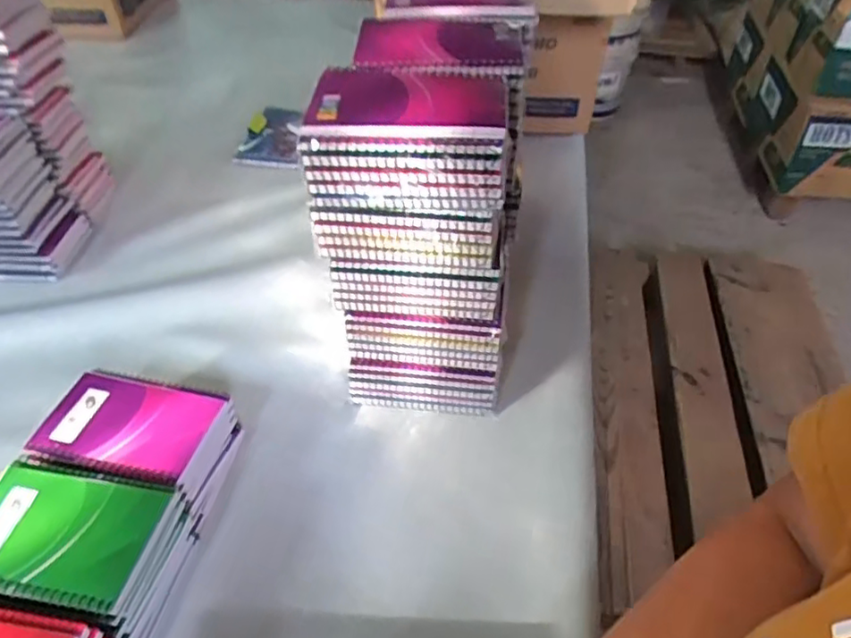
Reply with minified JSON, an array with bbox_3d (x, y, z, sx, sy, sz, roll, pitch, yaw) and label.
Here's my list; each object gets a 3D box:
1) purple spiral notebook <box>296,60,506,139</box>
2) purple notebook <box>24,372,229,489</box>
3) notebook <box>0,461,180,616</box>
[{"bbox_3d":[-0.010,-0.154,0.428,0.129,0.014,0.109,5,46,4],"label":"purple spiral notebook"},{"bbox_3d":[-0.234,0.083,0.497,0.129,0.009,0.089,8,45,7],"label":"purple notebook"},{"bbox_3d":[-0.245,0.141,0.417,0.127,0.011,0.086,7,45,7],"label":"notebook"}]

